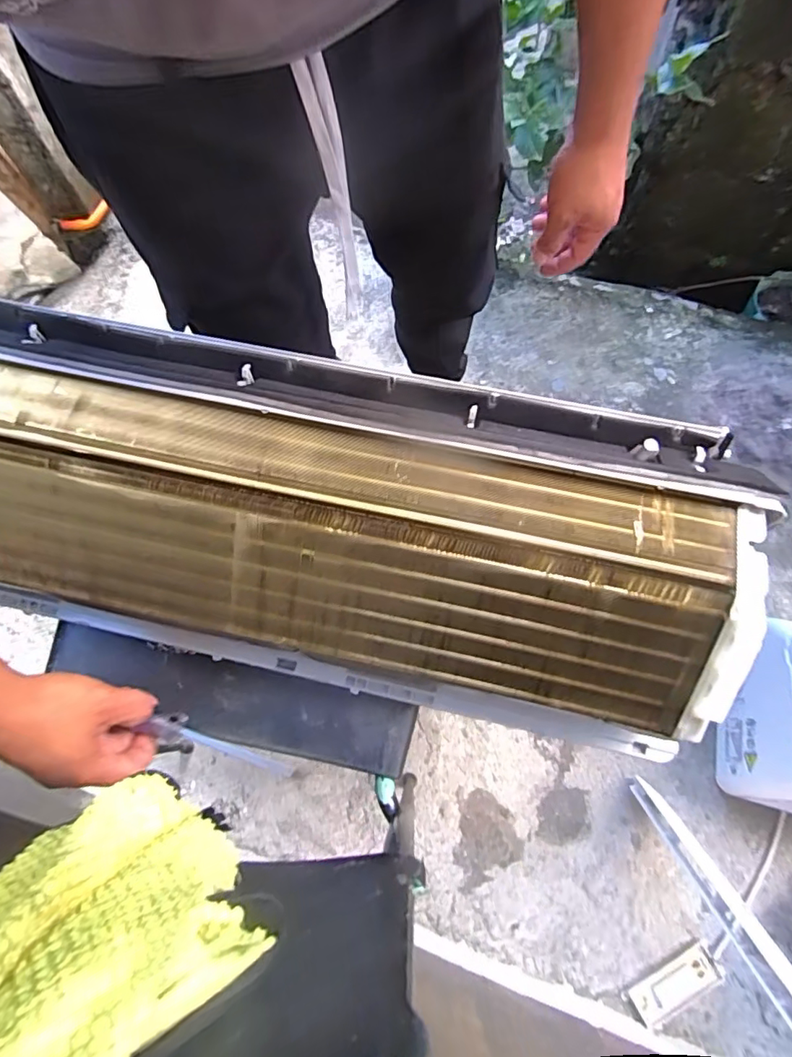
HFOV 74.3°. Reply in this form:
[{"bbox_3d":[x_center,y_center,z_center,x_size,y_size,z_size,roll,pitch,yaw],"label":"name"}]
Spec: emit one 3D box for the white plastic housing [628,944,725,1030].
[{"bbox_3d":[0.434,0.709,0.809,0.141,0.016,0.056,-27,71,-8],"label":"white plastic housing"}]

